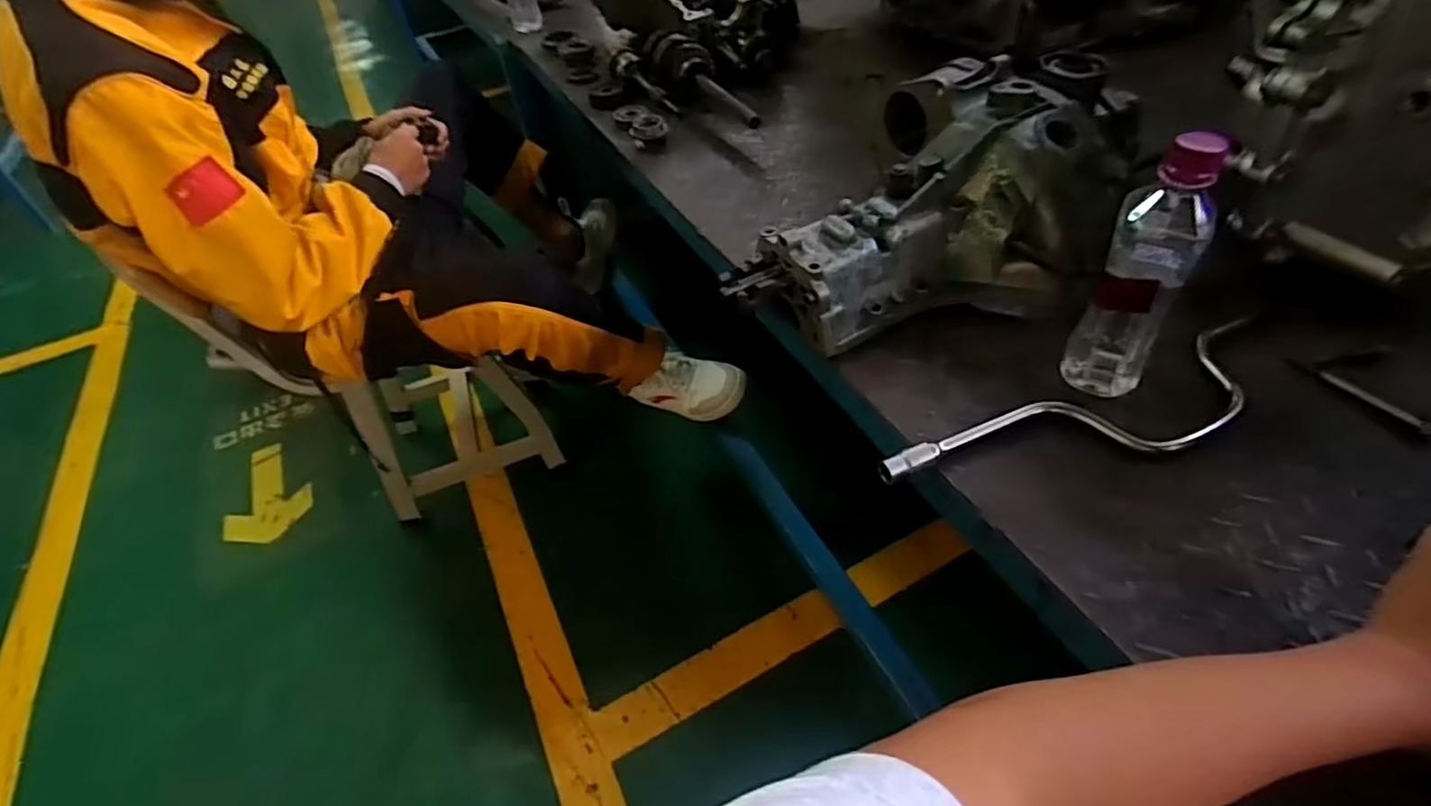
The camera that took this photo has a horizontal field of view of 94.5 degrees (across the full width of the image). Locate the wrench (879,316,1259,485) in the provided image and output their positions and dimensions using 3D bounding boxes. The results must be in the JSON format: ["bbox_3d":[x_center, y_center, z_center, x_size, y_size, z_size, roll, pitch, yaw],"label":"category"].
[{"bbox_3d":[0.315,0.016,0.527,0.386,0.032,0.087,-21,48,-13],"label":"wrench"}]

